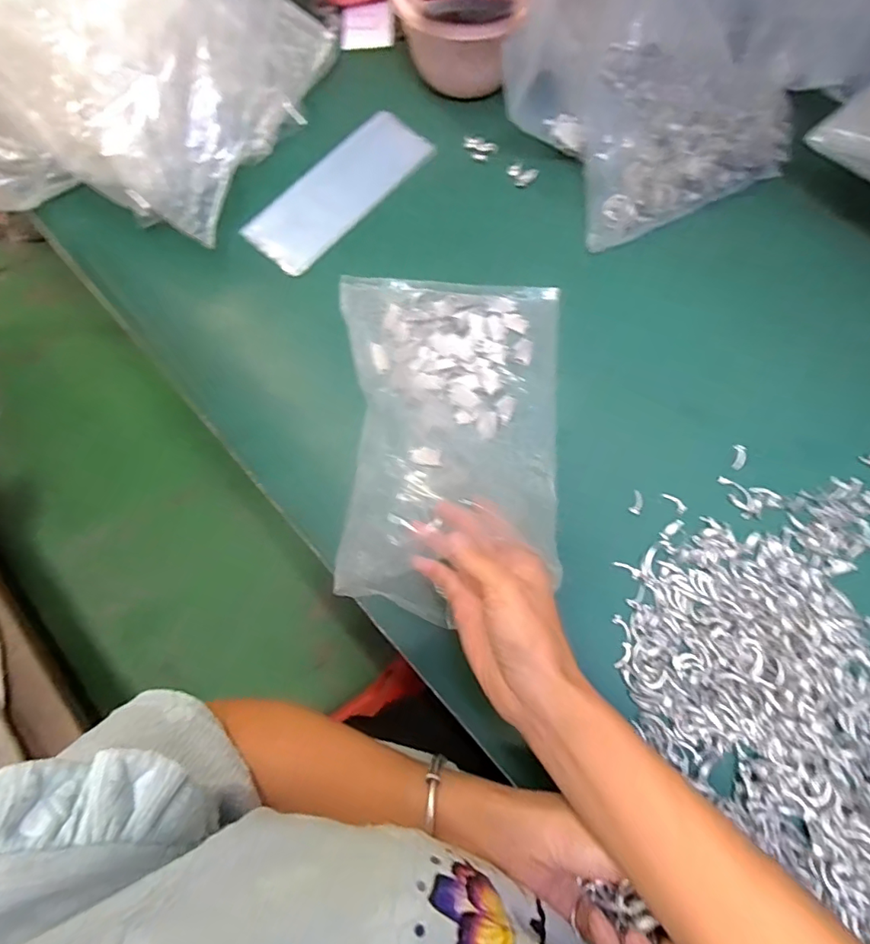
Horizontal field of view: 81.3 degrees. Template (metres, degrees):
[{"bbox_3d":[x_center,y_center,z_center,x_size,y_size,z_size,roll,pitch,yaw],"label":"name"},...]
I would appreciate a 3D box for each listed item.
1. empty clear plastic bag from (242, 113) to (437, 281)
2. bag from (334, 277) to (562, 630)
[{"bbox_3d":[-0.093,-0.278,0.501,0.073,0.009,0.202,40,78,6],"label":"empty clear plastic bag"},{"bbox_3d":[0.012,-0.046,0.378,0.178,0.105,0.282,1,74,2],"label":"bag"}]

